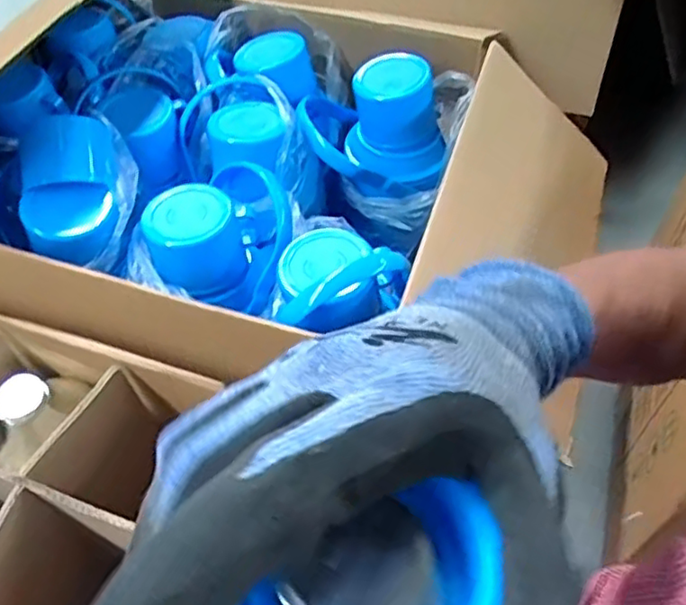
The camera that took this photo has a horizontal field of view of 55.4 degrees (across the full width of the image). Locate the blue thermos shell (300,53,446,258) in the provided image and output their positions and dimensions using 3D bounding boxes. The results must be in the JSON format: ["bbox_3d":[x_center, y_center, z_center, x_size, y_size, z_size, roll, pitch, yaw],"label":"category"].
[{"bbox_3d":[0.037,-0.244,0.885,0.189,0.137,0.150,-7,52,-3],"label":"blue thermos shell"}]

